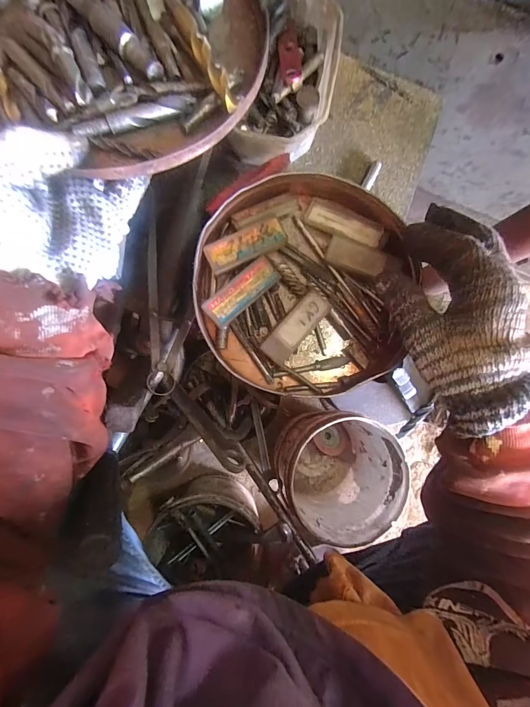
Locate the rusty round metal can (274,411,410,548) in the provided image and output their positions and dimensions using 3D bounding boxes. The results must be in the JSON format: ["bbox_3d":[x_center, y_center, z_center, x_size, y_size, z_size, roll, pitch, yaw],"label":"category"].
[{"bbox_3d":[0.126,0.202,0.600,0.200,0.188,0.191,0,87,-4],"label":"rusty round metal can"}]

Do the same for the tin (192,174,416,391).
[{"bbox_3d":[0.034,-0.067,0.311,0.187,0.040,0.205,0,87,-4],"label":"tin"}]

